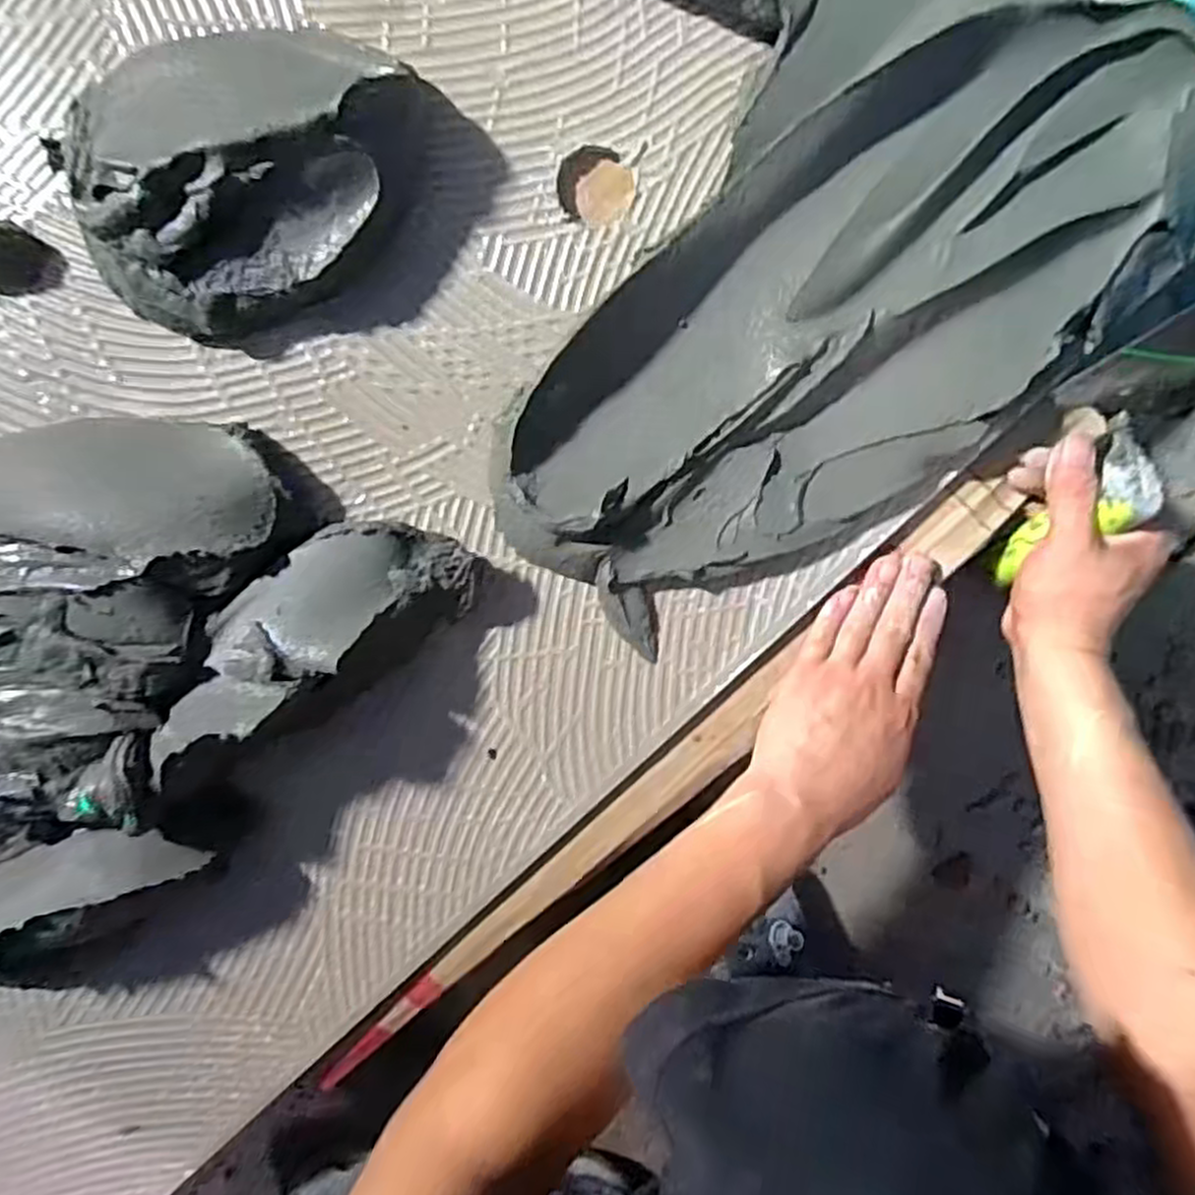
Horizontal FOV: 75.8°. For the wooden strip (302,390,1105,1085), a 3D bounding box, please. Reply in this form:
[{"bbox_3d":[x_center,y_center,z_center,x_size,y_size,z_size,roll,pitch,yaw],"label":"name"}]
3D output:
[{"bbox_3d":[0.068,0.103,0.495,0.637,0.011,0.040,-42,96,3],"label":"wooden strip"}]

